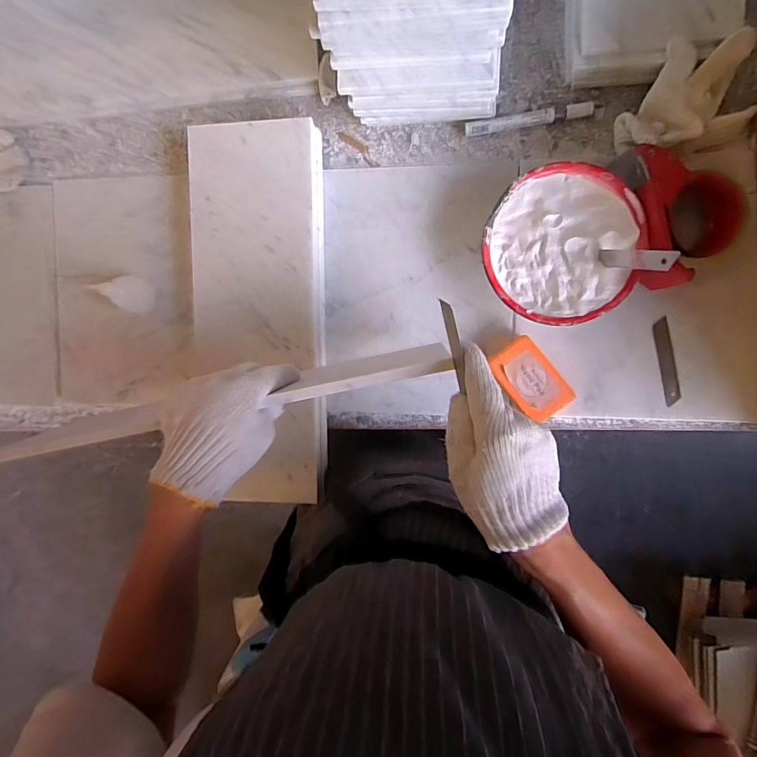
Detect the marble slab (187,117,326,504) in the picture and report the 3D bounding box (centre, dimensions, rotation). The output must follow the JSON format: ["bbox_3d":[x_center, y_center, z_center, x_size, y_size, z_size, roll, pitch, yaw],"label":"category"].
[{"bbox_3d":[-0.147,-0.074,0.502,0.153,0.036,0.440,0,95,4],"label":"marble slab"}]

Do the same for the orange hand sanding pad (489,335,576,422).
[{"bbox_3d":[0.175,0.001,0.483,0.056,0.029,0.092,-39,91,6],"label":"orange hand sanding pad"}]

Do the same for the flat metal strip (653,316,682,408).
[{"bbox_3d":[0.335,-0.019,0.481,0.016,0.004,0.099,-11,91,13],"label":"flat metal strip"}]

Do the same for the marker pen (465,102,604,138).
[{"bbox_3d":[0.178,-0.302,0.478,0.151,0.017,0.018,-6,94,4],"label":"marker pen"}]

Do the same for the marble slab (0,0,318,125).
[{"bbox_3d":[-0.298,-0.416,0.511,0.431,0.024,0.147,-3,99,5],"label":"marble slab"}]

